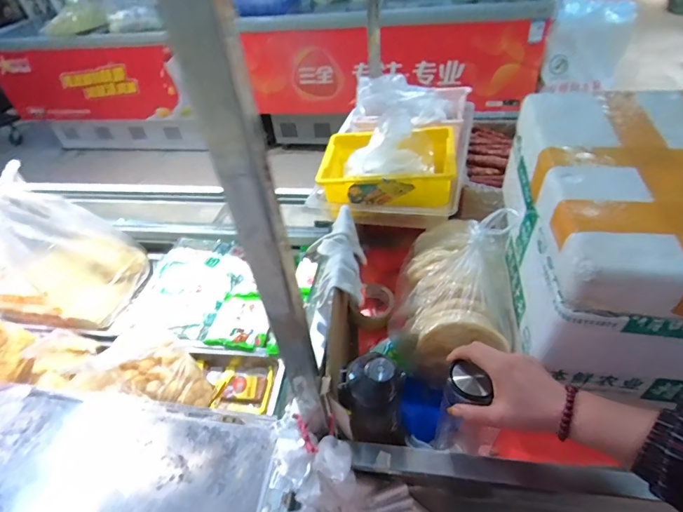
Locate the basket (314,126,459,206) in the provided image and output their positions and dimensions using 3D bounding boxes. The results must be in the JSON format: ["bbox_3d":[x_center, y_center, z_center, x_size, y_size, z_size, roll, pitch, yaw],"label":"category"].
[{"bbox_3d":[0.106,-0.209,0.922,0.288,0.078,0.251,2,44,10],"label":"basket"}]

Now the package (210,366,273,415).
[{"bbox_3d":[-0.239,0.328,0.988,0.142,0.028,0.119,0,44,7],"label":"package"}]

